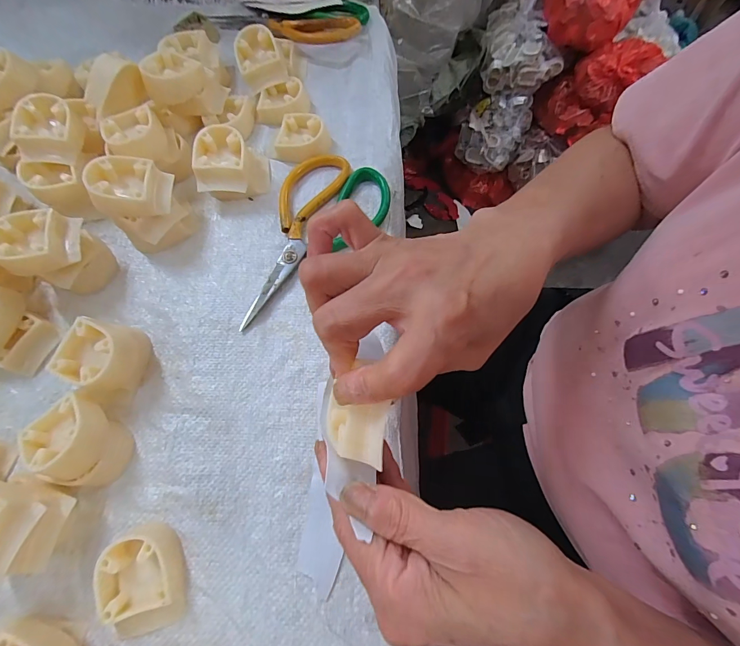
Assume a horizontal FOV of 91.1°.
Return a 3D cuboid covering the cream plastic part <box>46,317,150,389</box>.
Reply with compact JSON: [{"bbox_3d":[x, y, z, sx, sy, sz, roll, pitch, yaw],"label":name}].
[{"bbox_3d":[-0.208,0.027,0.286,0.051,0.040,0.057,18,71,8],"label":"cream plastic part"}]

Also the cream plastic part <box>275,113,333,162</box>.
[{"bbox_3d":[-0.066,-0.190,0.369,0.053,0.021,0.045,3,70,3],"label":"cream plastic part"}]

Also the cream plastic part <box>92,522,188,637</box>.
[{"bbox_3d":[-0.152,0.171,0.241,0.048,0.022,0.061,-18,70,-5],"label":"cream plastic part"}]

